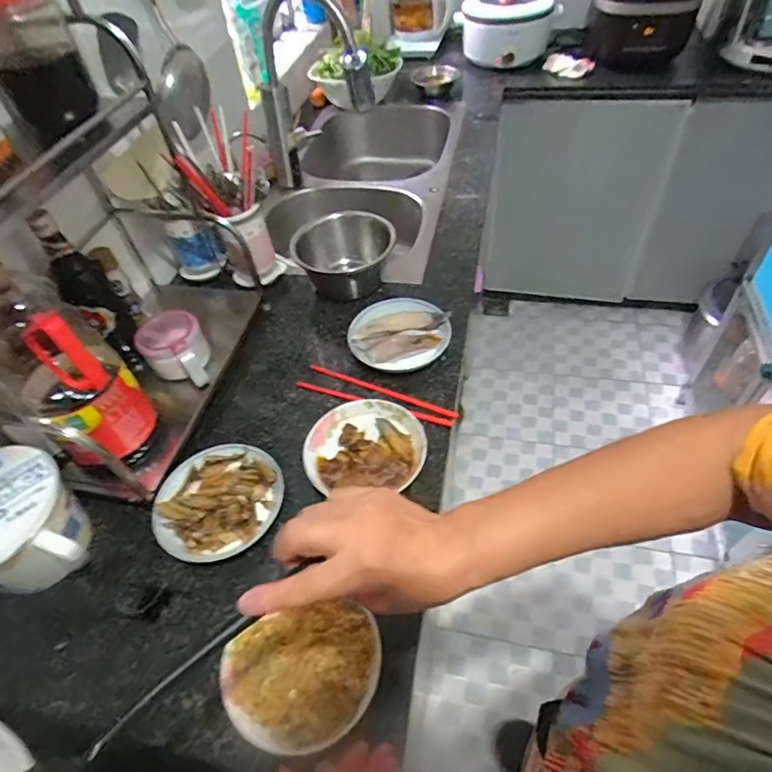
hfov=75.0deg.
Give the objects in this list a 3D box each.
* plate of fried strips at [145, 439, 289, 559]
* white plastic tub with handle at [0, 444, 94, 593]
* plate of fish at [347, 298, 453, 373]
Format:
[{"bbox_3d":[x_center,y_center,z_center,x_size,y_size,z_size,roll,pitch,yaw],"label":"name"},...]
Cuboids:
[{"bbox_3d":[-0.209,0.140,0.624,0.146,0.037,0.147,-3,50,4],"label":"plate of fried strips"},{"bbox_3d":[-0.423,0.160,0.568,0.146,0.113,0.143,-3,50,4],"label":"white plastic tub with handle"},{"bbox_3d":[0.016,-0.086,0.786,0.154,0.031,0.146,-3,50,4],"label":"plate of fish"}]

